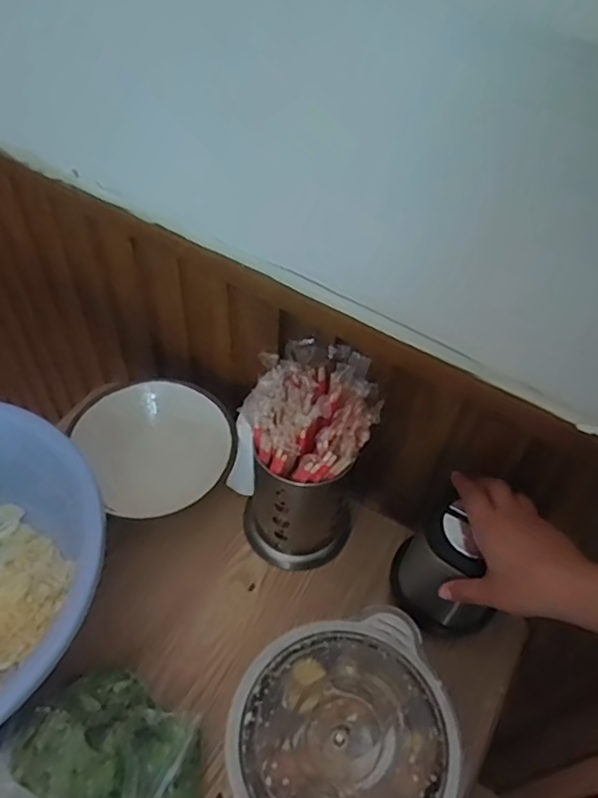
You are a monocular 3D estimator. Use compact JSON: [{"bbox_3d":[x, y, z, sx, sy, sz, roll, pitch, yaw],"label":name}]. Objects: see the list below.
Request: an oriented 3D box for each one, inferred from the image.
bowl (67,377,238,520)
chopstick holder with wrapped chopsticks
[{"bbox_3d":[-0.157,0.051,0.684,0.157,0.044,0.148,-25,92,-20],"label":"bowl"},{"bbox_3d":[0.008,0.064,0.607,0.114,0.224,0.120,18,52,11],"label":"chopstick holder with wrapped chopsticks"}]

